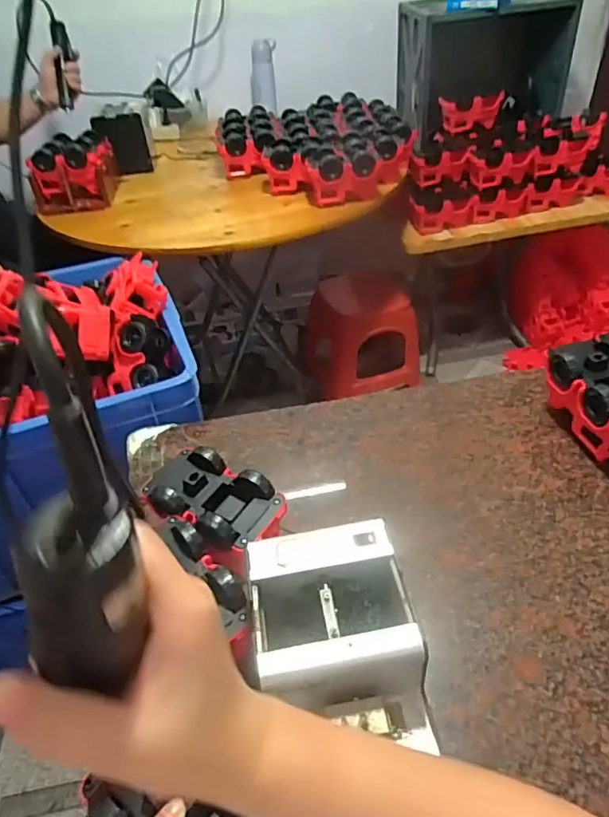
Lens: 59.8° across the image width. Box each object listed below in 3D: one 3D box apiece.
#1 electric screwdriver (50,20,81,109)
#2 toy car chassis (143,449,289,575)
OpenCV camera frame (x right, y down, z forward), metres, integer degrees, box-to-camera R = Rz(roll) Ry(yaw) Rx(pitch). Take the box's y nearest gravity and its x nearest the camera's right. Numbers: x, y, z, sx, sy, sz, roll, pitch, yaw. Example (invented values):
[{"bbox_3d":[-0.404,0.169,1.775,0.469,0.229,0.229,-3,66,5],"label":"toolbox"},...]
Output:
[{"bbox_3d":[-0.580,-0.831,1.281,0.033,0.189,0.039,1,15,8],"label":"electric screwdriver"},{"bbox_3d":[-0.098,0.103,0.572,0.154,0.052,0.093,23,49,29],"label":"toy car chassis"}]

